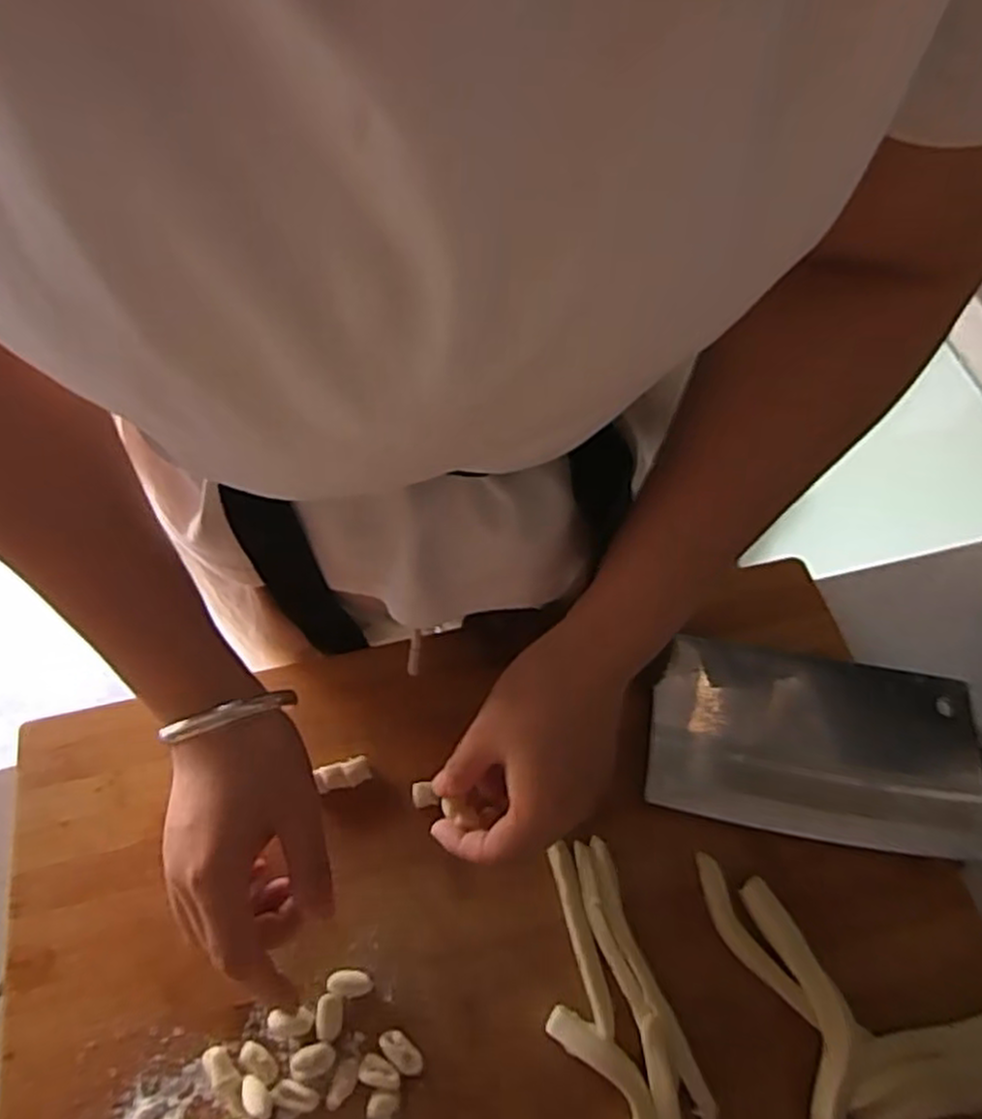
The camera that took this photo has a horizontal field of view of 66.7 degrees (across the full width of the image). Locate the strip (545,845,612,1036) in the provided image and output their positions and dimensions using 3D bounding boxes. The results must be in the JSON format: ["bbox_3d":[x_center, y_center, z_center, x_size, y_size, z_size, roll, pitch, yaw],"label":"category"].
[{"bbox_3d":[0.045,0.187,0.372,0.011,0.009,0.087,-10,63,-6],"label":"strip"}]

